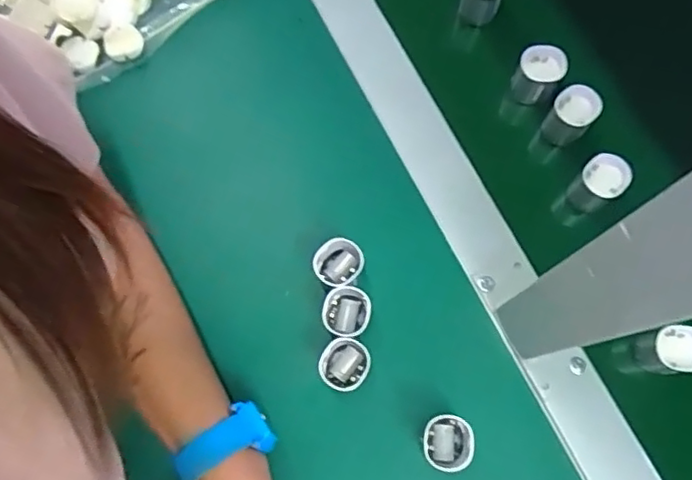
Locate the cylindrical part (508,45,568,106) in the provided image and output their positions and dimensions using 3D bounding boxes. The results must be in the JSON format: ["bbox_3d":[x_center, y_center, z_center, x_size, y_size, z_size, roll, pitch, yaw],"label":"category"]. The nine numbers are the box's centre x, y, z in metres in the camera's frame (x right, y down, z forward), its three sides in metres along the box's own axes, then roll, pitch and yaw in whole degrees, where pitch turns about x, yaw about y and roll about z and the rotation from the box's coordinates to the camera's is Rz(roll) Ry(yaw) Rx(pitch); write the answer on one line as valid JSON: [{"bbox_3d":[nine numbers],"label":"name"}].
[{"bbox_3d":[0.137,-0.117,0.442,0.031,0.031,0.031,-1,75,5],"label":"cylindrical part"}]

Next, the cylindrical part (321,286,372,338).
[{"bbox_3d":[0.001,0.047,0.391,0.028,0.037,0.031,14,77,9],"label":"cylindrical part"}]

